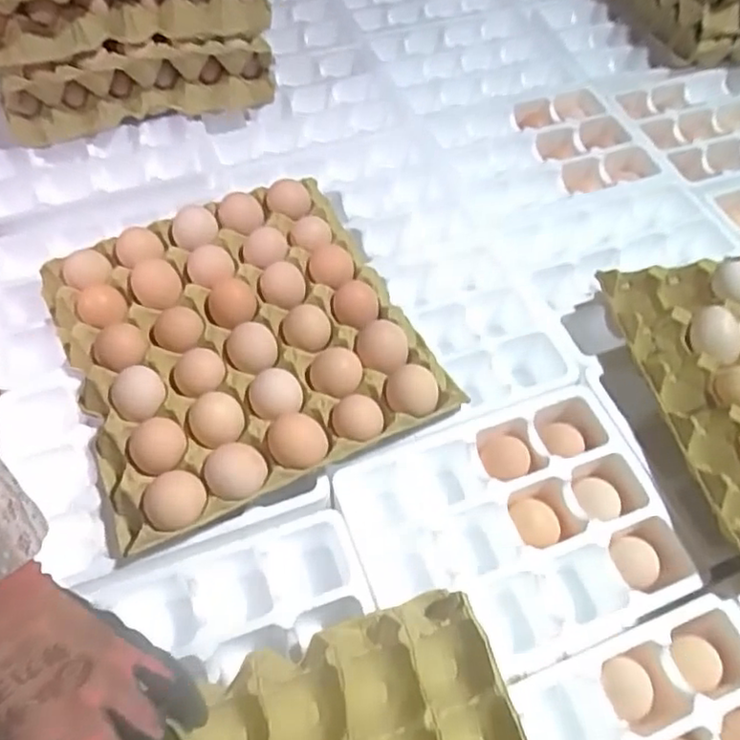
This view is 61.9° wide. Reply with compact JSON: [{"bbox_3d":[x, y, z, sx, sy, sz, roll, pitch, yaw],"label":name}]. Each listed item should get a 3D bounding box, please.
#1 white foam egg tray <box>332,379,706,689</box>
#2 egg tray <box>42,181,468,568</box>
[{"bbox_3d":[0.109,0.137,0.505,0.239,0.077,0.179,-16,60,-11],"label":"white foam egg tray"},{"bbox_3d":[-0.112,-0.025,0.523,0.270,0.051,0.281,-22,62,-16],"label":"egg tray"}]

